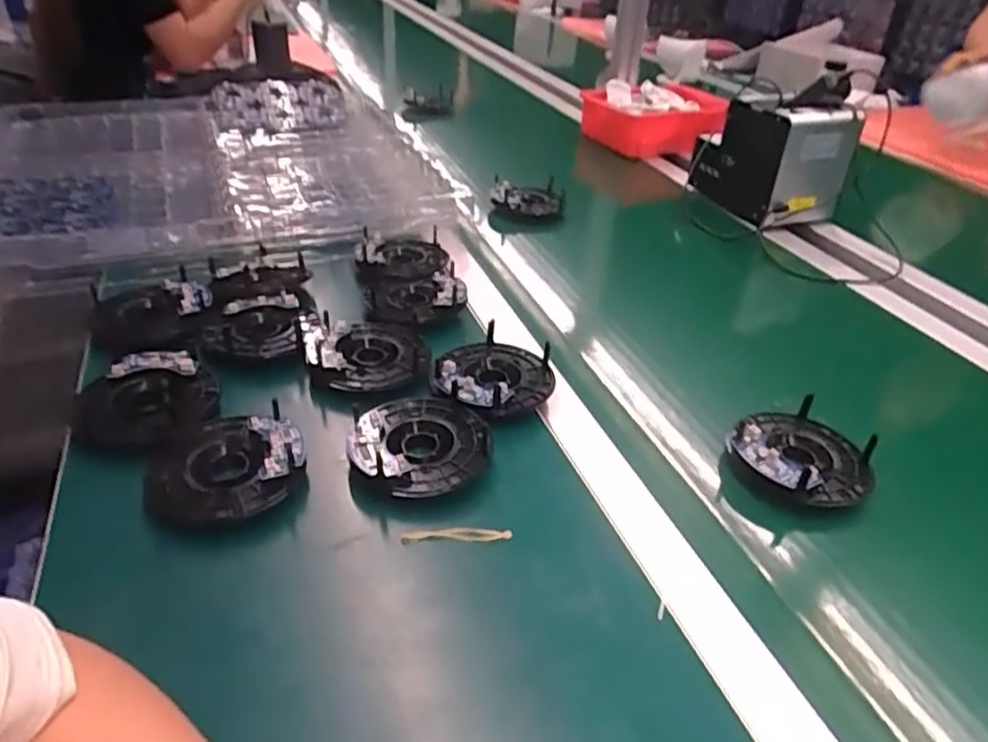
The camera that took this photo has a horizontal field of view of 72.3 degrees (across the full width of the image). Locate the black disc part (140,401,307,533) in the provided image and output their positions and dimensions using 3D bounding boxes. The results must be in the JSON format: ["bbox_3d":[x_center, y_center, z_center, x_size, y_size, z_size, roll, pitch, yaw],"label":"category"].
[{"bbox_3d":[-0.178,0.064,0.455,0.097,0.026,0.093,-5,37,-15],"label":"black disc part"}]

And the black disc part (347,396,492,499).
[{"bbox_3d":[-0.053,0.050,0.482,0.095,0.020,0.093,-1,36,-10],"label":"black disc part"}]

